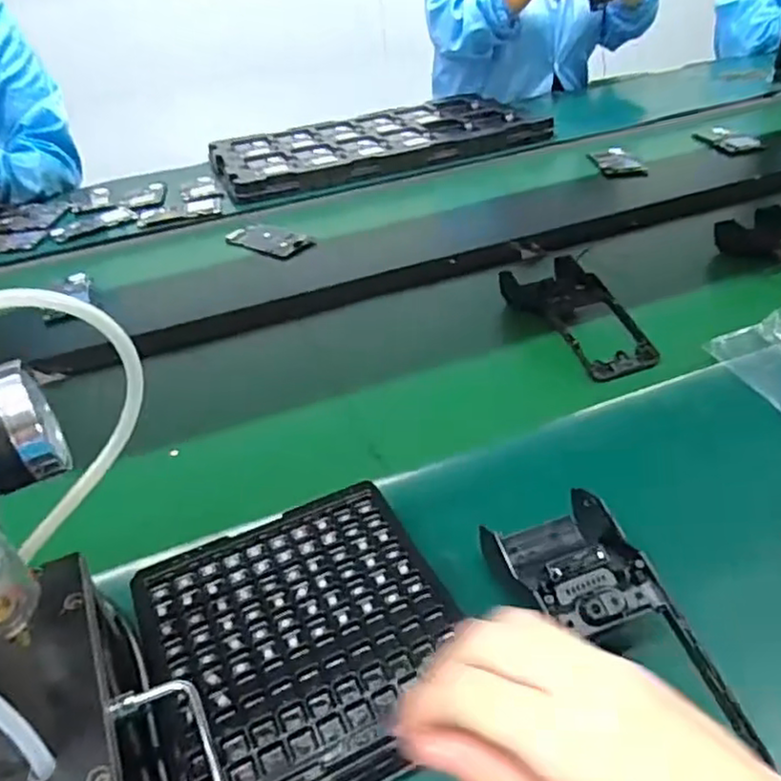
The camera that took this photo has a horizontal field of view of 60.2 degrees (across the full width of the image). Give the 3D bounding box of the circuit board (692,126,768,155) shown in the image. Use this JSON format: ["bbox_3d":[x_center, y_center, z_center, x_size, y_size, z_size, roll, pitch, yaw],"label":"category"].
[{"bbox_3d":[0.562,-0.416,1.118,0.056,0.021,0.138,-9,36,-4],"label":"circuit board"}]

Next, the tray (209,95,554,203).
[{"bbox_3d":[-0.034,-0.465,1.249,0.575,0.032,0.337,-15,37,-12],"label":"tray"}]

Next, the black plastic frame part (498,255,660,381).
[{"bbox_3d":[0.188,-0.078,0.671,0.081,0.039,0.181,-16,37,-13],"label":"black plastic frame part"}]

